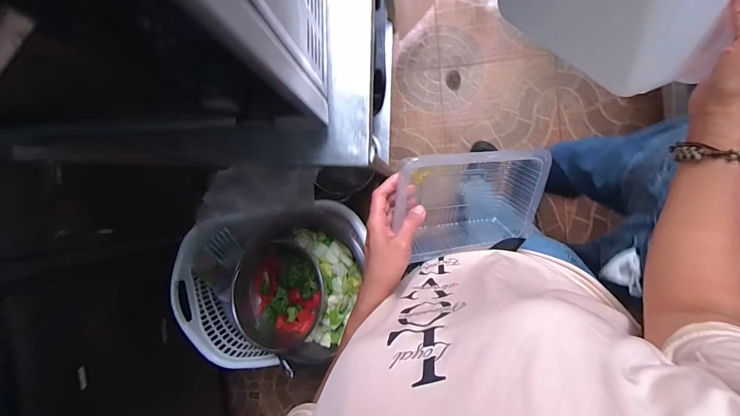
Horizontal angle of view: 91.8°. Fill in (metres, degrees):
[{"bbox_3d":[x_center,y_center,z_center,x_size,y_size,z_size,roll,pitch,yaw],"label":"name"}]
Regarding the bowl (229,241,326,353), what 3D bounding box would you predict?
[{"bbox_3d":[-0.195,0.187,0.759,0.203,0.078,0.213,0,93,8],"label":"bowl"}]

